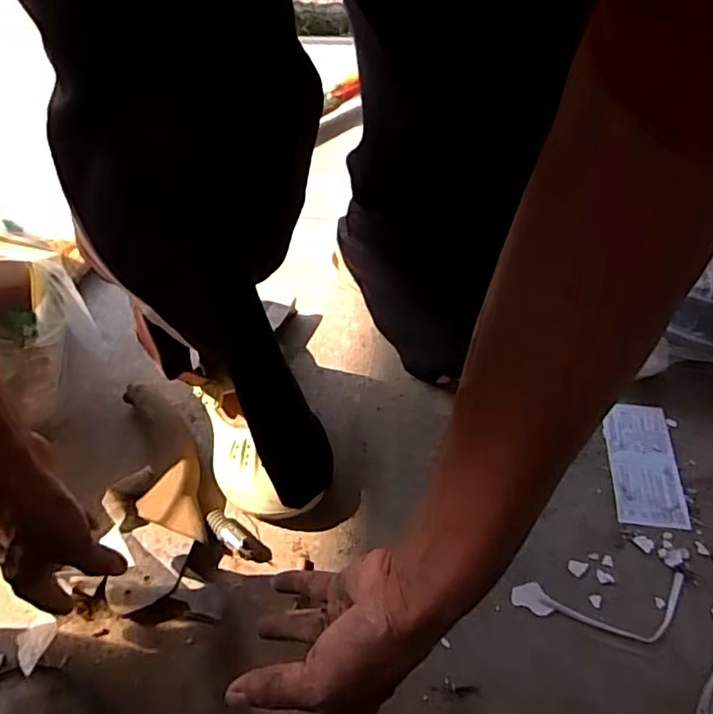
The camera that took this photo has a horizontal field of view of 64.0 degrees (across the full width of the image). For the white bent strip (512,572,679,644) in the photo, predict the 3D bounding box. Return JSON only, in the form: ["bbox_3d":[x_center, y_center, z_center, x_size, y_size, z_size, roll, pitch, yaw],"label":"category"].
[{"bbox_3d":[0.200,0.204,0.460,0.140,0.007,0.050,-4,50,0],"label":"white bent strip"}]

